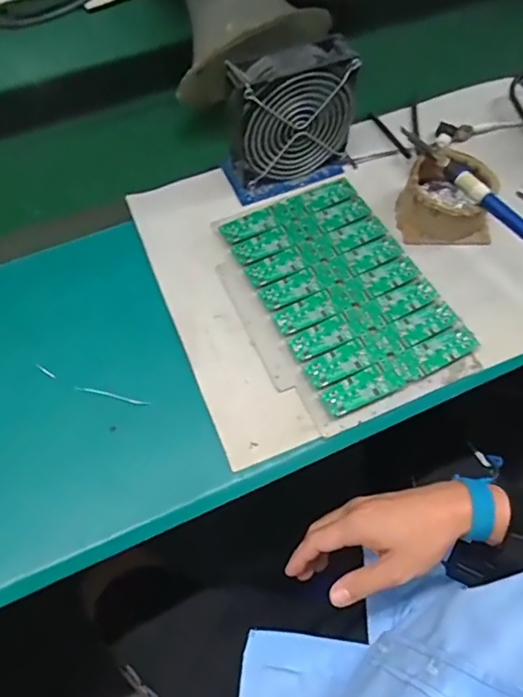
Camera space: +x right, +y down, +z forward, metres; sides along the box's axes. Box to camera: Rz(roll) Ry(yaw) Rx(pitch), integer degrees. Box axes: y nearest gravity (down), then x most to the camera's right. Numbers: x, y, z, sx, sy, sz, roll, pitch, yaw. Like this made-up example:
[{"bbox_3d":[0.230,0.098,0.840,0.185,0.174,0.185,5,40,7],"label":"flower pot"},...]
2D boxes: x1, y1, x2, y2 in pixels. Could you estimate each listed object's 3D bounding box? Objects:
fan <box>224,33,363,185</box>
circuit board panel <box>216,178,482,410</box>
[{"bbox_3d":[0.030,-0.231,0.511,0.124,0.117,0.053,-16,64,-9],"label":"fan"},{"bbox_3d":[0.075,-0.060,0.485,0.147,0.015,0.226,-24,66,-12],"label":"circuit board panel"}]

